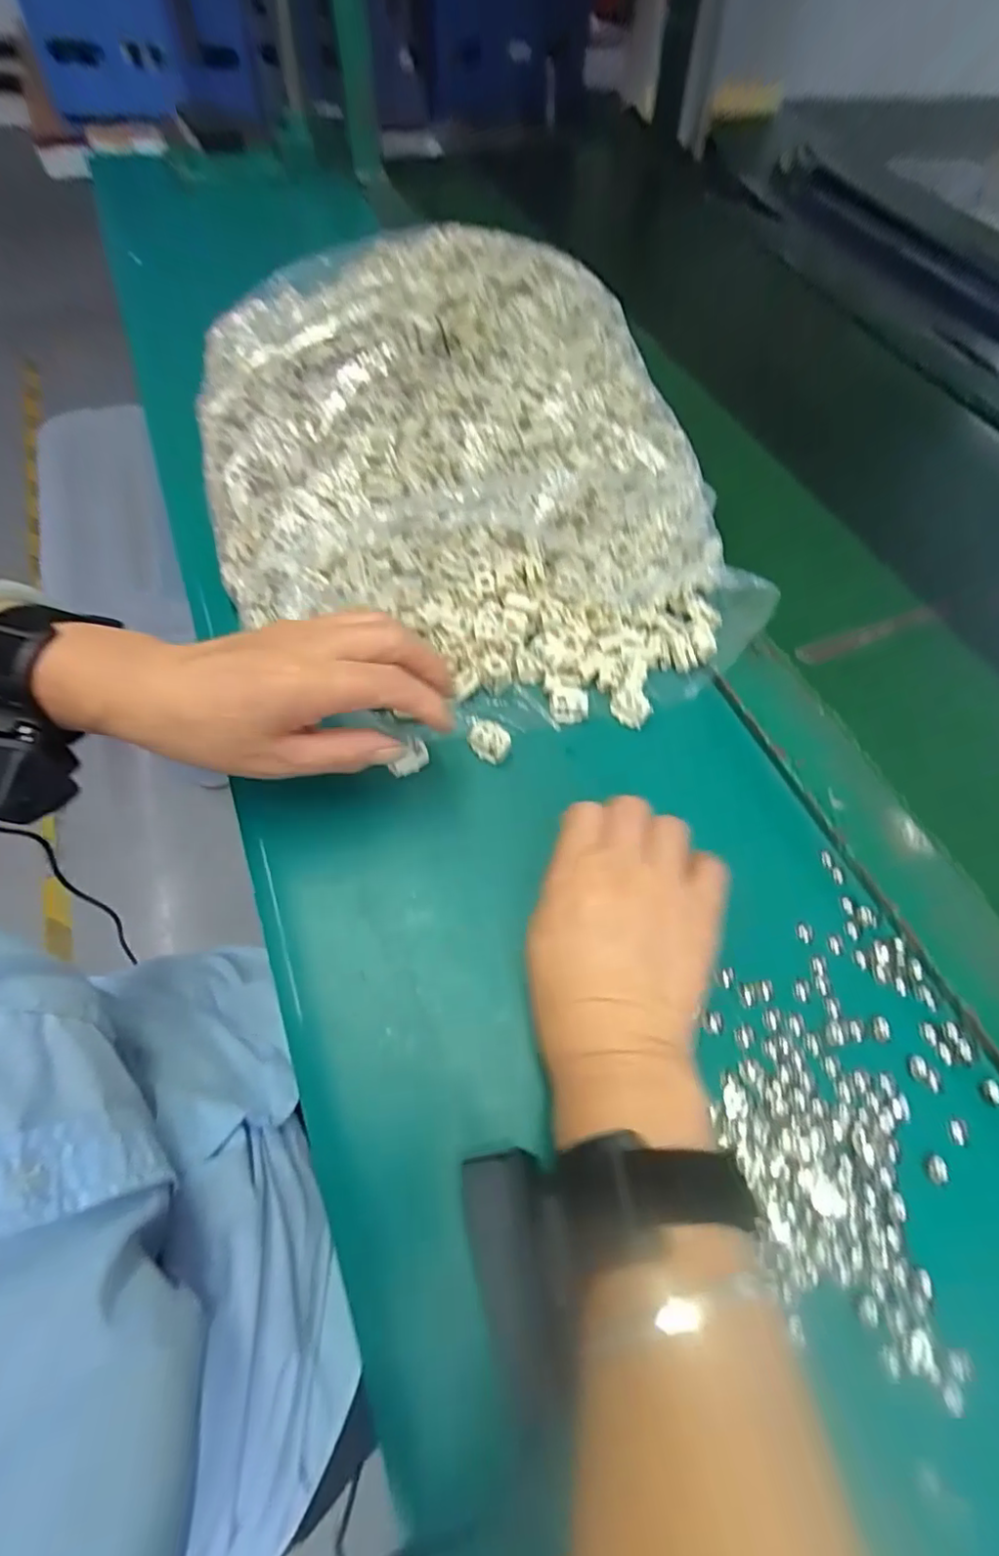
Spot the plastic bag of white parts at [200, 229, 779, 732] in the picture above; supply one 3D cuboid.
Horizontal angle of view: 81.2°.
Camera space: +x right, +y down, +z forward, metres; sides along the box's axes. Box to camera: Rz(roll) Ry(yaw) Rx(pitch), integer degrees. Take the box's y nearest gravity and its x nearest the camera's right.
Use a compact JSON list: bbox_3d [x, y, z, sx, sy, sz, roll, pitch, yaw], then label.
[{"bbox_3d":[-0.027,-0.221,0.402,0.326,0.100,0.399,-18,64,-14],"label":"plastic bag of white parts"}]

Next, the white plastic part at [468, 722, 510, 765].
[{"bbox_3d":[-0.006,-0.021,0.342,0.024,0.015,0.019,14,61,4],"label":"white plastic part"}]

